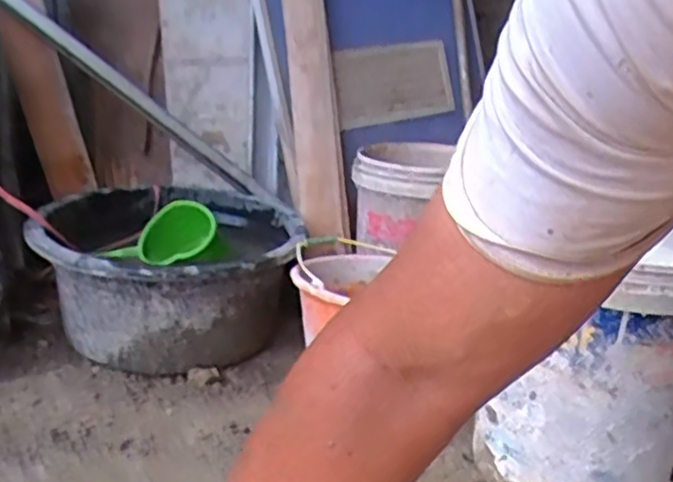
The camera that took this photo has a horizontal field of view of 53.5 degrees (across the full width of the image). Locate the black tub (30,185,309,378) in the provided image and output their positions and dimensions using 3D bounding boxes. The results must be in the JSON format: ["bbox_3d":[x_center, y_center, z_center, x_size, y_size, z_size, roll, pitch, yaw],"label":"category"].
[{"bbox_3d":[-0.324,0.076,1.313,0.473,0.261,0.474,4,18,-1],"label":"black tub"}]

